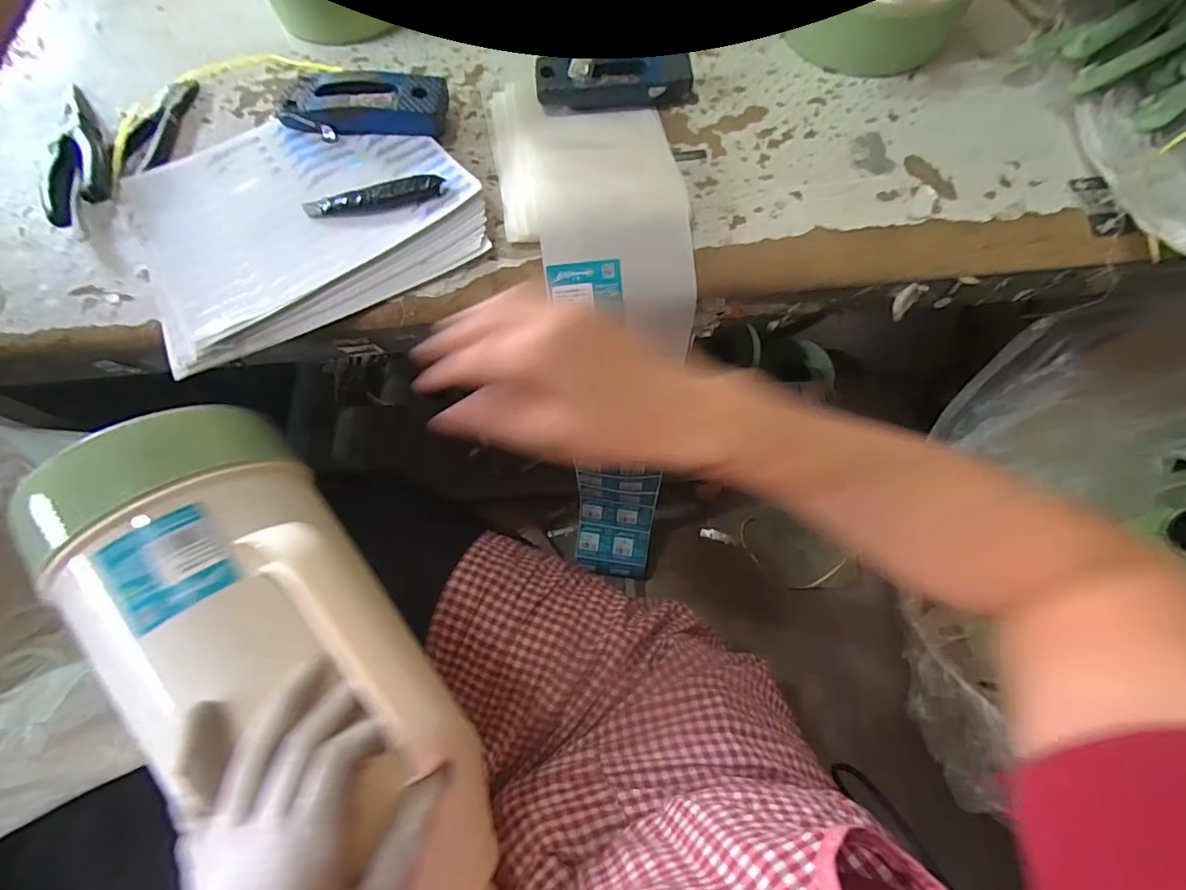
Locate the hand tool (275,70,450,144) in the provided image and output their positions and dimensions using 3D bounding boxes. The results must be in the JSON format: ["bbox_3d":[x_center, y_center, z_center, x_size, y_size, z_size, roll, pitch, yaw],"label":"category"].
[{"bbox_3d":[-0.192,-0.292,0.435,0.132,0.028,0.061,5,67,3],"label":"hand tool"}]

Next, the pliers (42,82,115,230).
[{"bbox_3d":[-0.441,-0.254,0.423,0.053,0.022,0.176,-28,72,-8],"label":"pliers"}]

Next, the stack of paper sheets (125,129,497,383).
[{"bbox_3d":[-0.230,-0.188,0.398,0.241,0.017,0.216,-28,72,-8],"label":"stack of paper sheets"}]

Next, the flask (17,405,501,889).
[{"bbox_3d":[-0.189,0.148,0.329,0.121,0.149,0.400,-41,84,-15],"label":"flask"}]

